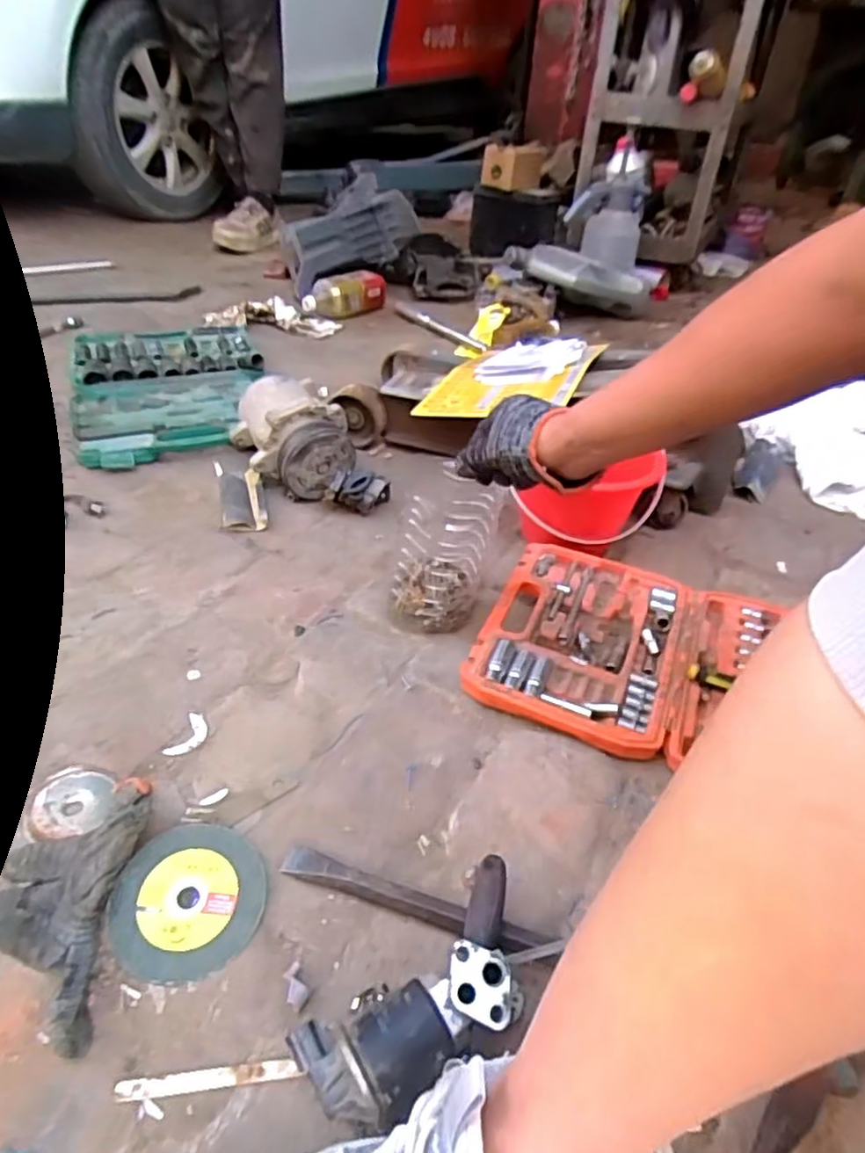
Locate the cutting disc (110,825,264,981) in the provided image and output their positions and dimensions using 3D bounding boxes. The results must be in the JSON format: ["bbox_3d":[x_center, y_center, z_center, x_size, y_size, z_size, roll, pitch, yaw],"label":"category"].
[{"bbox_3d":[-0.171,0.227,0.470,0.098,0.007,0.101,7,47,-8],"label":"cutting disc"}]

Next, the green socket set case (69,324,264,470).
[{"bbox_3d":[-0.420,-0.311,1.074,0.290,0.036,0.441,-10,40,-18],"label":"green socket set case"}]

